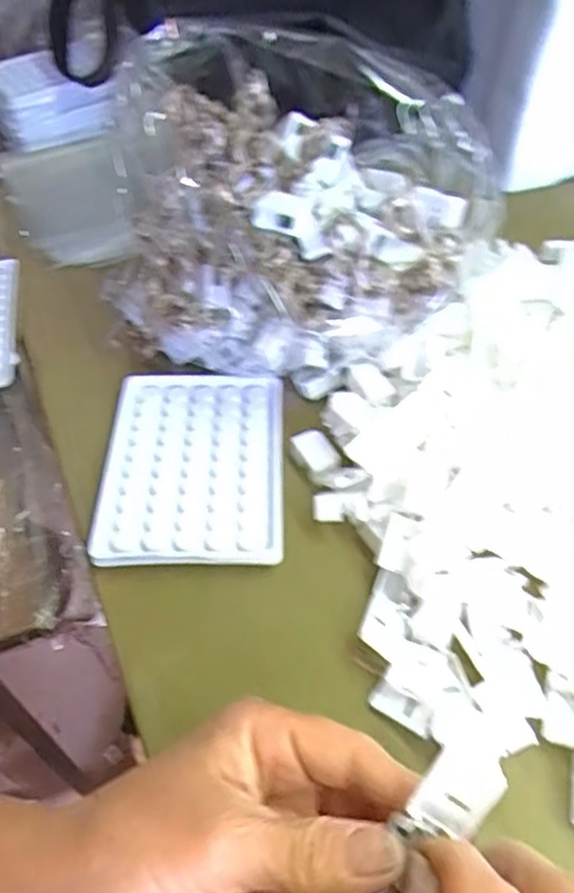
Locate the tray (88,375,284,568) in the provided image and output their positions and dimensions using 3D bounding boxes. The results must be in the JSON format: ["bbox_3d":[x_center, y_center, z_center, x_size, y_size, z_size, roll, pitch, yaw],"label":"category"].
[{"bbox_3d":[-0.051,0.010,0.375,0.096,0.014,0.127,-1,50,0],"label":"tray"}]

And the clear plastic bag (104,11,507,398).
[{"bbox_3d":[0.008,-0.135,0.397,0.213,0.143,0.160,9,51,9],"label":"clear plastic bag"}]

